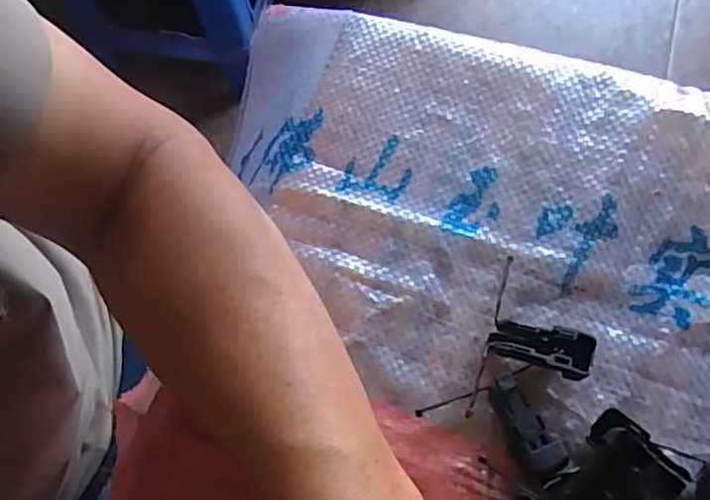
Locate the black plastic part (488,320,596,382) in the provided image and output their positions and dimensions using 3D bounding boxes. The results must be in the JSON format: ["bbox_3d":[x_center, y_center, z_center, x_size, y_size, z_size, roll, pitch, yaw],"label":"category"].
[{"bbox_3d":[0.087,0.045,0.293,0.046,0.010,0.021,10,71,22],"label":"black plastic part"}]

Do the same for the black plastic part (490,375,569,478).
[{"bbox_3d":[0.080,0.082,0.289,0.018,0.016,0.046,-23,72,-5],"label":"black plastic part"}]

